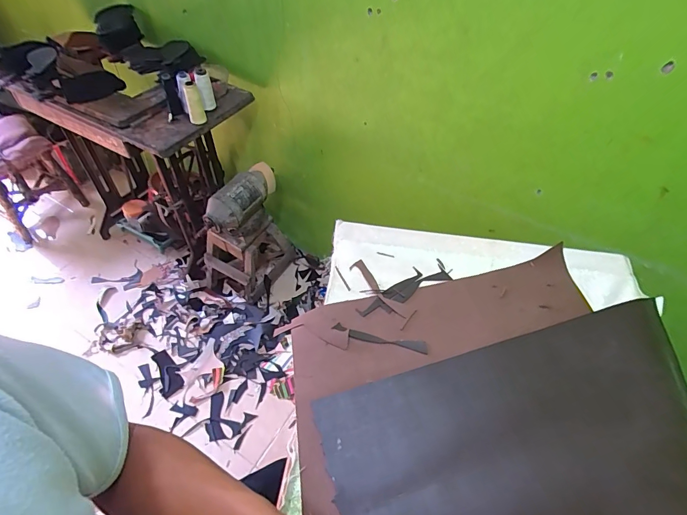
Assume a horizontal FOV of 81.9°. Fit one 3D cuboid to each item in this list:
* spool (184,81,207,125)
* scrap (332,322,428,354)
[{"bbox_3d":[-0.421,-0.438,1.113,0.047,0.104,0.057,-16,52,-14],"label":"spool"},{"bbox_3d":[0.064,0.140,0.694,0.165,0.009,0.020,11,50,8],"label":"scrap"}]

